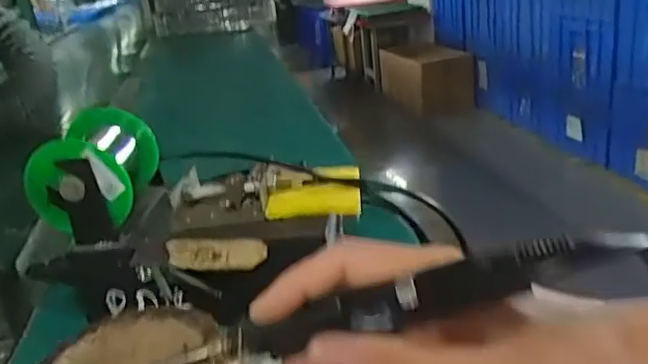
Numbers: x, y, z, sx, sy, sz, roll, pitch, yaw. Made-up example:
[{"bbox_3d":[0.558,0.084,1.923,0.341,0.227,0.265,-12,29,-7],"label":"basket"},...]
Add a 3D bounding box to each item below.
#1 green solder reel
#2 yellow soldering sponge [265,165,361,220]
[{"bbox_3d":[-0.158,-0.008,0.416,0.069,0.066,0.086,-4,22,7],"label":"green solder reel"},{"bbox_3d":[-0.005,0.006,0.420,0.063,0.014,0.060,-4,22,7],"label":"yellow soldering sponge"}]

